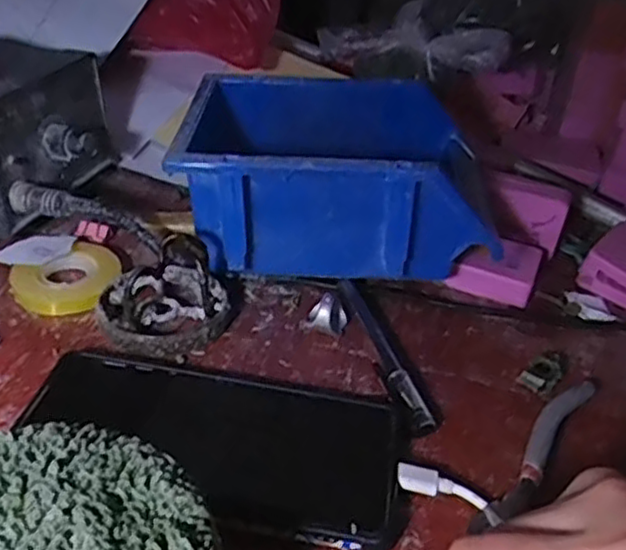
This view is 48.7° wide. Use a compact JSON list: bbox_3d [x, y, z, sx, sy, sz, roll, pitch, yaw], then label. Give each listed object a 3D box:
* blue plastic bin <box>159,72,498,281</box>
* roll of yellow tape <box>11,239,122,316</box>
[{"bbox_3d":[0.012,-0.052,0.417,0.176,0.091,0.127,4,35,-3],"label":"blue plastic bin"},{"bbox_3d":[-0.138,0.002,0.388,0.056,0.011,0.056,4,35,-3],"label":"roll of yellow tape"}]

